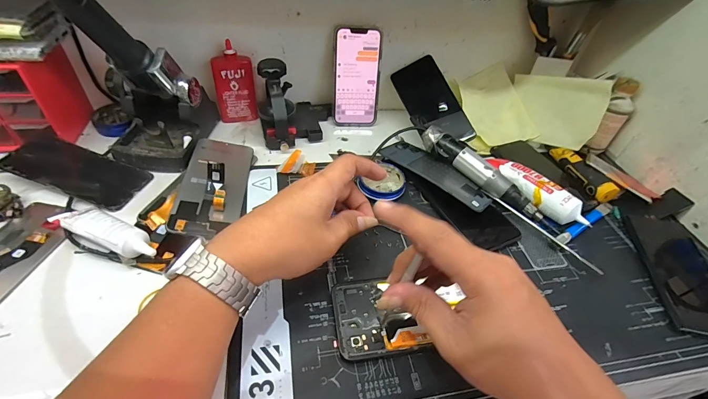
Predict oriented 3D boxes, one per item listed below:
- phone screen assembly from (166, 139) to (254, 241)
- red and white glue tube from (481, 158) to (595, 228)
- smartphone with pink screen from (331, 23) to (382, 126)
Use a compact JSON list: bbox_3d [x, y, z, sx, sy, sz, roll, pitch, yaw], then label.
[{"bbox_3d":[-0.175,-0.027,0.424,0.073,0.034,0.160,1,46,-7],"label":"phone screen assembly"},{"bbox_3d":[0.245,-0.016,0.466,0.034,0.036,0.148,-21,52,-25],"label":"red and white glue tube"},{"bbox_3d":[0.004,-0.192,0.543,0.074,0.149,0.012,-1,29,-7],"label":"smartphone with pink screen"}]

